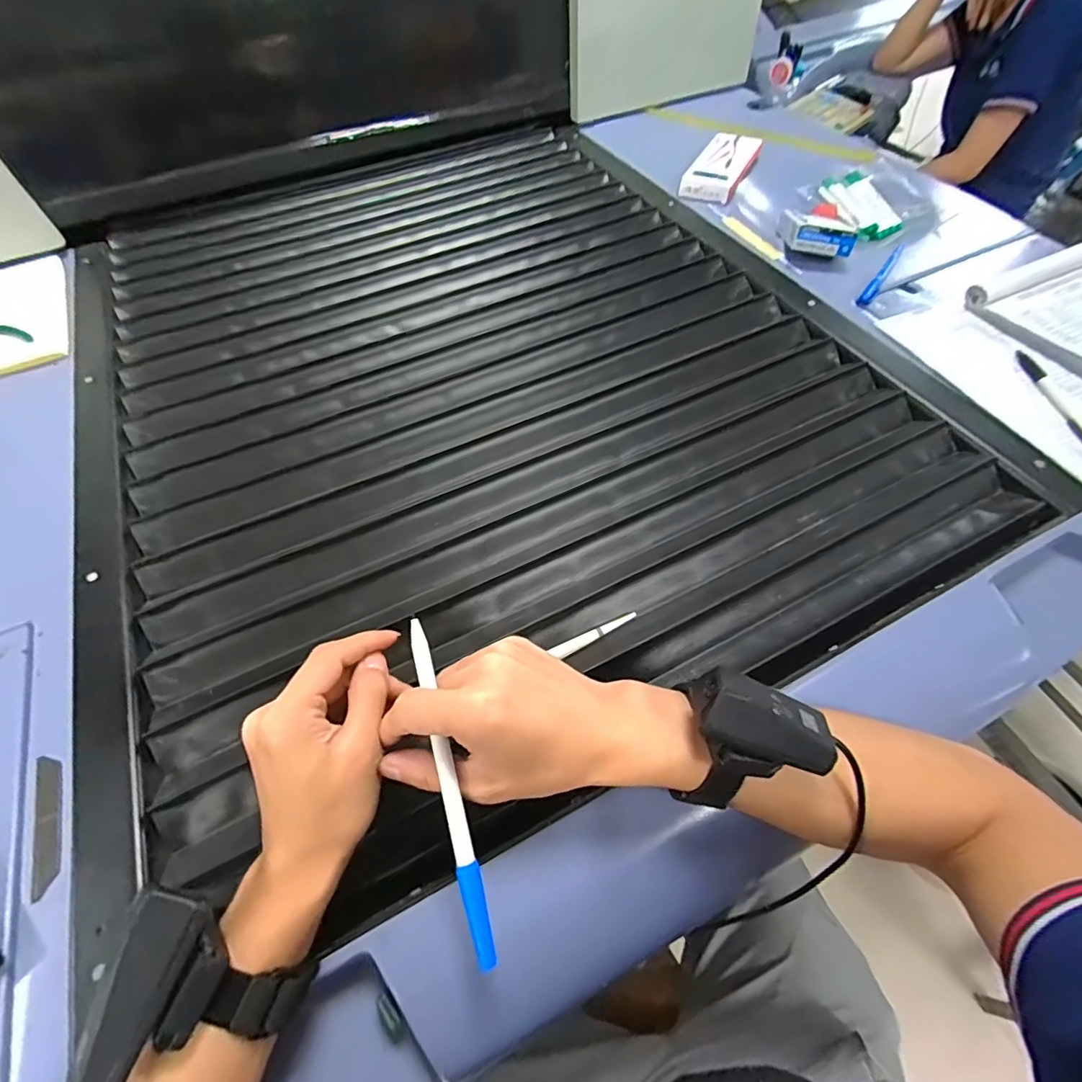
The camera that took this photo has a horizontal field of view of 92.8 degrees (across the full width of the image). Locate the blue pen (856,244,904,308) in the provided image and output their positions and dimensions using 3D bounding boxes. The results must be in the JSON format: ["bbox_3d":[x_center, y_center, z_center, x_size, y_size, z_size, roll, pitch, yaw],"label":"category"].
[{"bbox_3d":[0.407,-0.320,0.610,0.014,0.013,0.147,33,63,20],"label":"blue pen"}]

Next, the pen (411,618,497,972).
[{"bbox_3d":[-0.047,0.125,0.266,0.011,0.005,0.170,-14,78,-8],"label":"pen"}]

